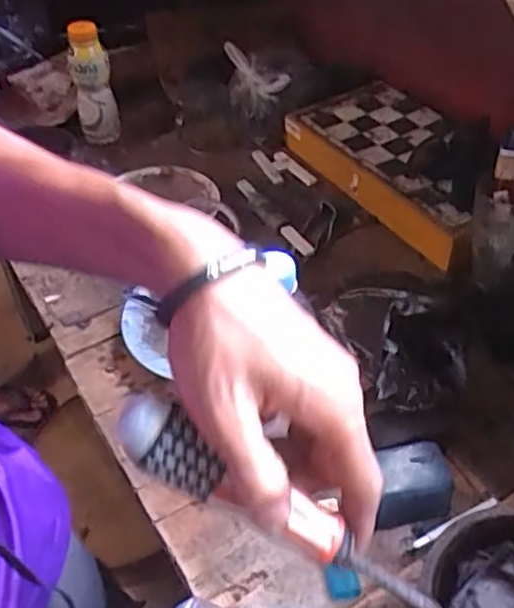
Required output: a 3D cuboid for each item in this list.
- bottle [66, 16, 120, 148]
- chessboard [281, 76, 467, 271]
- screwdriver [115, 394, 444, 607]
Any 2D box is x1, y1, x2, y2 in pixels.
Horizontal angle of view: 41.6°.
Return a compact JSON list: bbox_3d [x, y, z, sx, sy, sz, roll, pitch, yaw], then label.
[{"bbox_3d":[-0.245,-0.328,1.003,0.064,0.156,0.049,-16,46,-10],"label":"bottle"},{"bbox_3d":[0.201,-0.195,0.916,0.182,0.052,0.348,-25,48,-18],"label":"chessboard"},{"bbox_3d":[0.014,0.095,0.304,0.172,0.022,0.026,33,49,-10],"label":"screwdriver"}]

